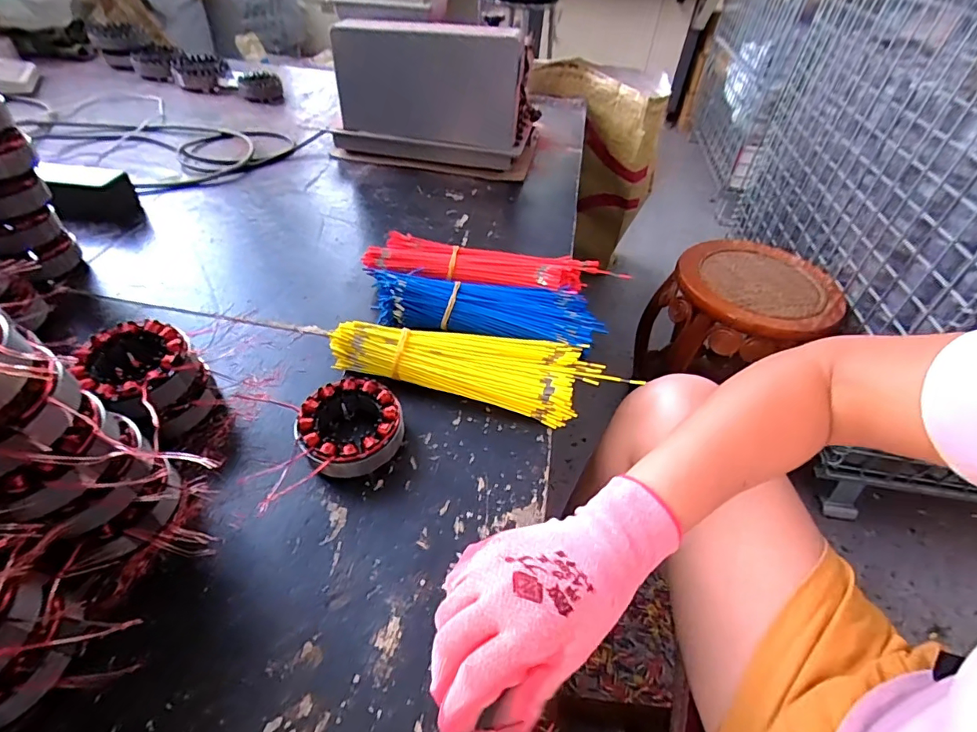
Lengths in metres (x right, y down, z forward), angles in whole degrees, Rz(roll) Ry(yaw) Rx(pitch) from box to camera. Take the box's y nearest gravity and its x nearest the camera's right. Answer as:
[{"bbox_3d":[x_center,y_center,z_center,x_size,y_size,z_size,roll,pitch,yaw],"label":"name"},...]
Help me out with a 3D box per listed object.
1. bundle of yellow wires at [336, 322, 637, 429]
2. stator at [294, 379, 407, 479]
[{"bbox_3d":[-0.008,-0.001,0.486,0.294,0.041,0.085,12,46,6],"label":"bundle of yellow wires"},{"bbox_3d":[-0.122,0.056,0.422,0.089,0.039,0.088,3,45,-3],"label":"stator"}]

